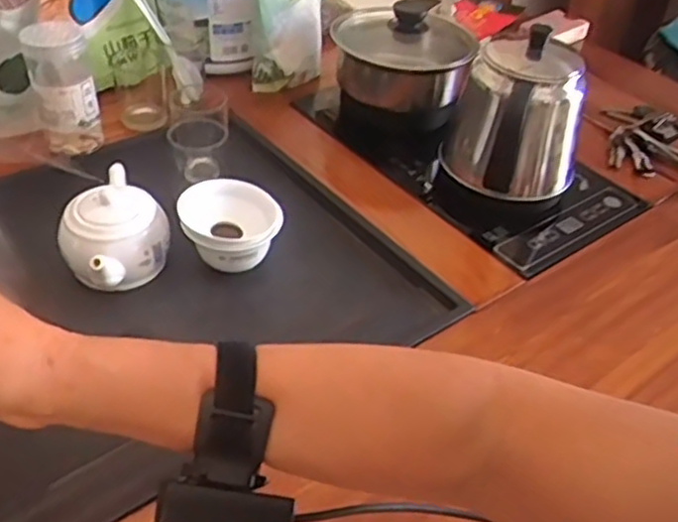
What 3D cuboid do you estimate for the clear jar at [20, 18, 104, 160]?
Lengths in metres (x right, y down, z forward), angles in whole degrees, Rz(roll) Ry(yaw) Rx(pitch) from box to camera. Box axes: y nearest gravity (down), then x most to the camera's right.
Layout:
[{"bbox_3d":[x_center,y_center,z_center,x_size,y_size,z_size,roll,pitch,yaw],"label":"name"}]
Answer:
[{"bbox_3d":[-0.249,-0.162,0.633,0.054,0.089,0.051,-15,45,-21],"label":"clear jar"}]

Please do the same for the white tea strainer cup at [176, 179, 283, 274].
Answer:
[{"bbox_3d":[-0.089,-0.032,0.569,0.079,0.048,0.076,3,41,-2],"label":"white tea strainer cup"}]

